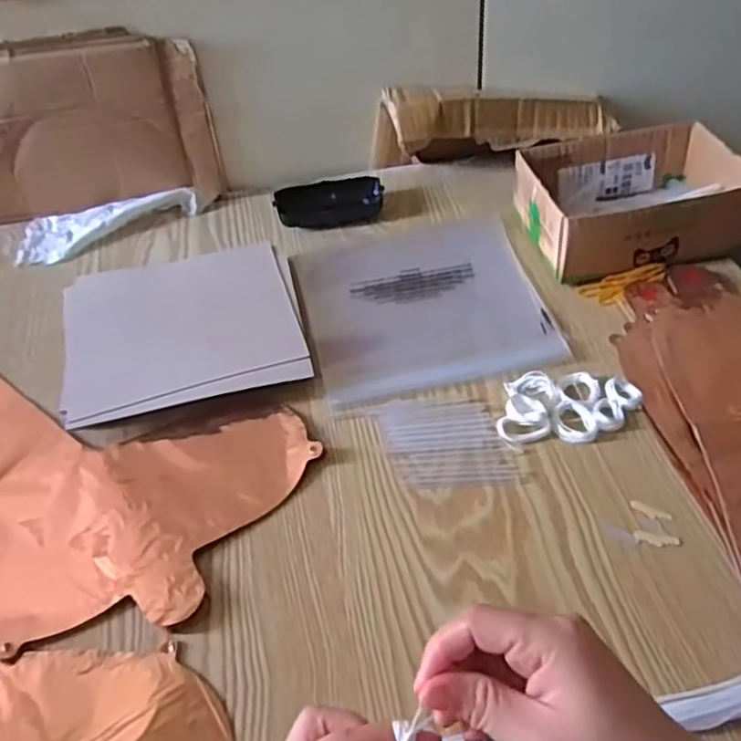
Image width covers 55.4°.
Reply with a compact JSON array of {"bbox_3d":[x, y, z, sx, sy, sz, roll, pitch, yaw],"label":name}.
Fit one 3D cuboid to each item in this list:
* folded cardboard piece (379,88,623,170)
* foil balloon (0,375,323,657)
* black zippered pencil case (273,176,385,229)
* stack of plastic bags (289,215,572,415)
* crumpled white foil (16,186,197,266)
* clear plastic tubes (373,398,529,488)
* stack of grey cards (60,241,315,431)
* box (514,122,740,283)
[{"bbox_3d":[0.130,-0.266,0.751,0.249,0.081,0.074,-13,47,-6],"label":"folded cardboard piece"},{"bbox_3d":[-0.270,0.067,0.535,0.407,0.009,0.211,17,51,20],"label":"foil balloon"},{"bbox_3d":[-0.041,-0.171,0.718,0.107,0.030,0.043,-13,47,-7],"label":"black zippered pencil case"},{"bbox_3d":[0.044,-0.062,0.628,0.202,0.009,0.207,-13,47,-7],"label":"stack of plastic bags"},{"bbox_3d":[-0.271,-0.153,0.728,0.181,0.020,0.076,-13,47,-6],"label":"crumpled white foil"},{"bbox_3d":[0.061,0.052,0.521,0.098,0.004,0.076,-6,47,1],"label":"clear plastic tubes"},{"bbox_3d":[-0.164,-0.044,0.620,0.198,0.017,0.188,-12,47,-6],"label":"stack of grey cards"},{"bbox_3d":[0.235,-0.157,0.647,0.180,0.067,0.135,-13,47,-6],"label":"box"}]

